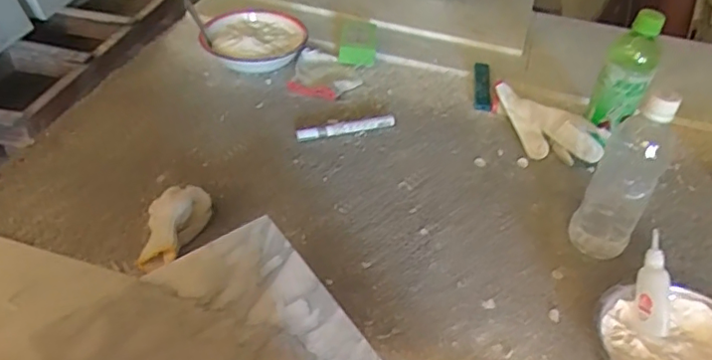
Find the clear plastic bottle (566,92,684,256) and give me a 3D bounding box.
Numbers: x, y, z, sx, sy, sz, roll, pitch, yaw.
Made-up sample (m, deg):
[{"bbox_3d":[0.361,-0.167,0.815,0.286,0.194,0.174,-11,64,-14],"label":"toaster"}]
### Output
[{"bbox_3d":[0.291,-0.005,0.616,0.063,0.197,0.057,27,45,22],"label":"clear plastic bottle"}]

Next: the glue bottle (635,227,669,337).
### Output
[{"bbox_3d":[0.285,0.100,0.553,0.021,0.024,0.097,7,80,0],"label":"glue bottle"}]

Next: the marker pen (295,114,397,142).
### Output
[{"bbox_3d":[-0.014,-0.074,0.806,0.144,0.021,0.021,-14,45,-22],"label":"marker pen"}]

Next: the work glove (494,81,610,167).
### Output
[{"bbox_3d":[0.256,-0.070,0.791,0.048,0.062,0.164,-28,51,-33],"label":"work glove"}]

